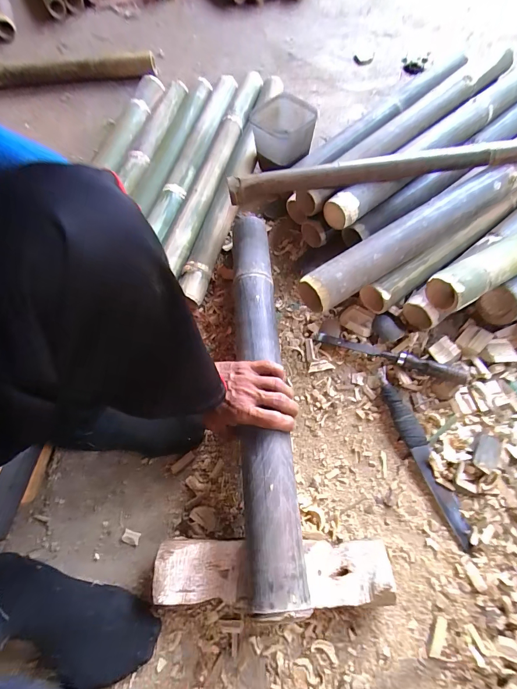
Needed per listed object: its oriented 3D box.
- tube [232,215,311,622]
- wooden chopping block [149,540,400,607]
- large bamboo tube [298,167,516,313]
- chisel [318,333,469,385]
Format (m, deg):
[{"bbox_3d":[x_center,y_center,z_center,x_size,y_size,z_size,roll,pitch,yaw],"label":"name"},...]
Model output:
[{"bbox_3d":[0.003,0.049,0.512,0.070,0.083,0.599,-5,61,1],"label":"tube"},{"bbox_3d":[0.018,0.304,0.438,0.299,0.056,0.073,-1,65,3],"label":"wooden chopping block"},{"bbox_3d":[0.266,-0.194,0.560,0.449,0.052,0.070,-32,67,-11],"label":"large bamboo tube"},{"bbox_3d":[0.221,0.018,0.558,0.248,0.022,0.023,17,67,11],"label":"chisel"}]

